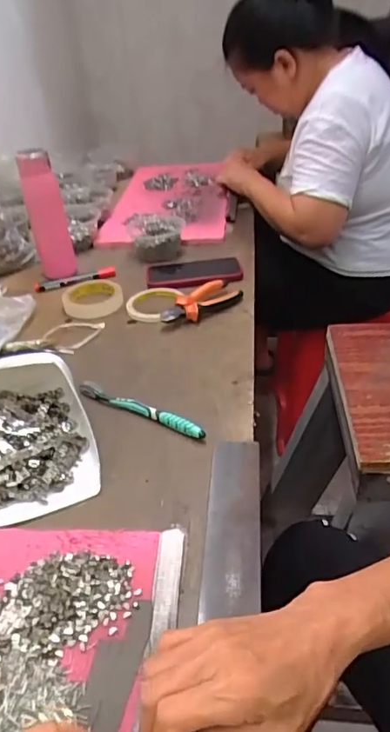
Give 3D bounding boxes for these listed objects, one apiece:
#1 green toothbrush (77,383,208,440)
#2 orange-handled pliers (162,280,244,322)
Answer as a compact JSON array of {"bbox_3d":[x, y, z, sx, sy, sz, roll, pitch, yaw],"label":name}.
[{"bbox_3d":[-0.066,0.051,0.609,0.178,0.015,0.016,17,41,27],"label":"green toothbrush"},{"bbox_3d":[0.009,-0.100,0.799,0.138,0.027,0.052,-28,42,-30],"label":"orange-handled pliers"}]

